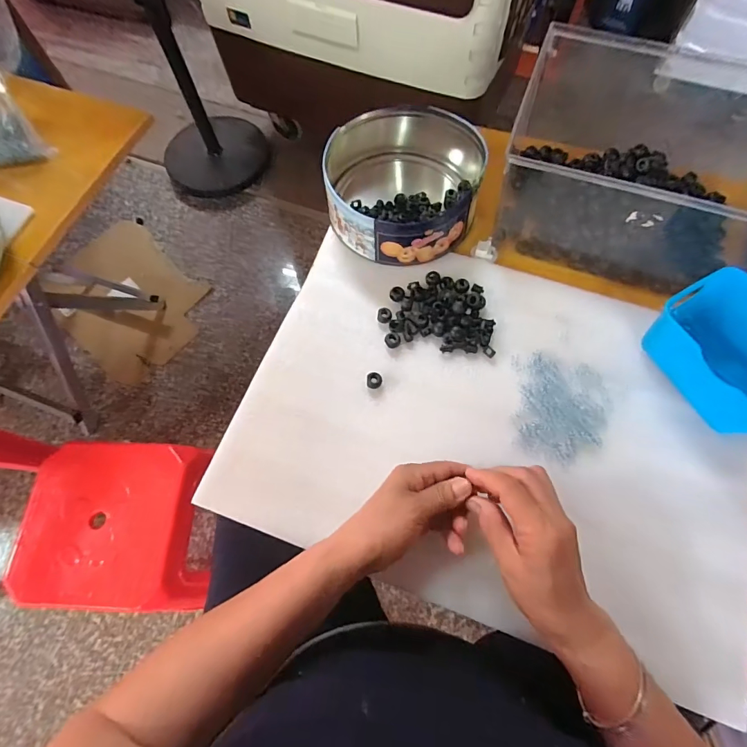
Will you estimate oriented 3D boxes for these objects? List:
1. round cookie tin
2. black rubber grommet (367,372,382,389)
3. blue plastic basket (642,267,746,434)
[{"bbox_3d":[0.038,-0.221,0.500,0.172,0.060,0.167,10,70,5],"label":"round cookie tin"},{"bbox_3d":[0.001,0.008,0.443,0.016,0.010,0.017,5,69,3],"label":"black rubber grommet"},{"bbox_3d":[0.349,-0.014,0.401,0.098,0.065,0.151,-26,71,-8],"label":"blue plastic basket"}]

